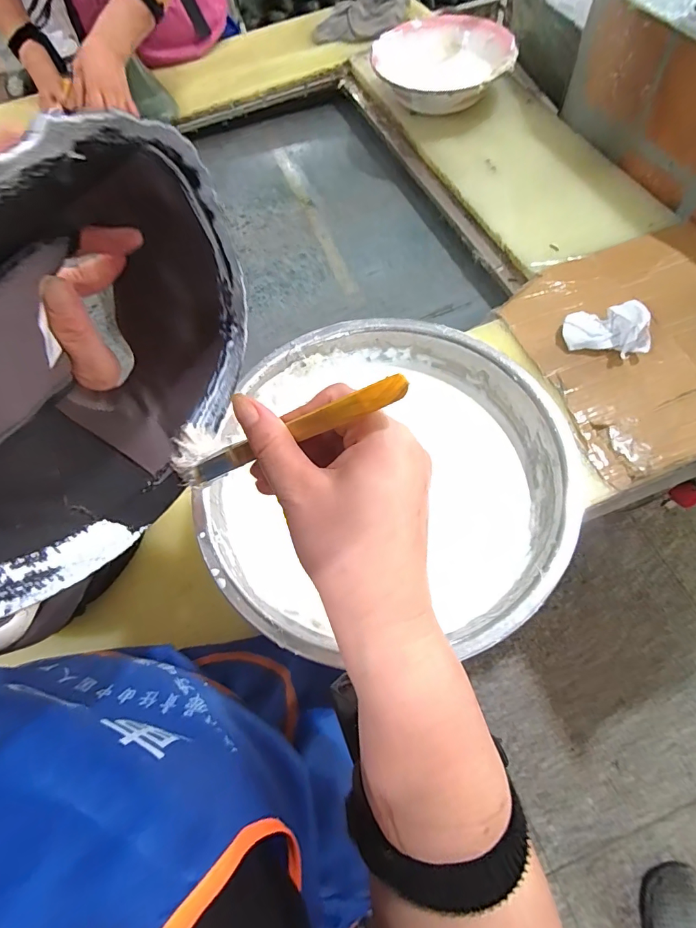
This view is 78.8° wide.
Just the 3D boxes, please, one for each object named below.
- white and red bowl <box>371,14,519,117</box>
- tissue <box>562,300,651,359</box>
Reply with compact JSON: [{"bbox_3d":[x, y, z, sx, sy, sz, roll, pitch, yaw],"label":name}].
[{"bbox_3d":[0.169,-0.743,0.785,0.235,0.064,0.227,0,67,1],"label":"white and red bowl"},{"bbox_3d":[0.316,-0.167,0.513,0.096,0.054,0.053,11,66,11],"label":"tissue"}]

